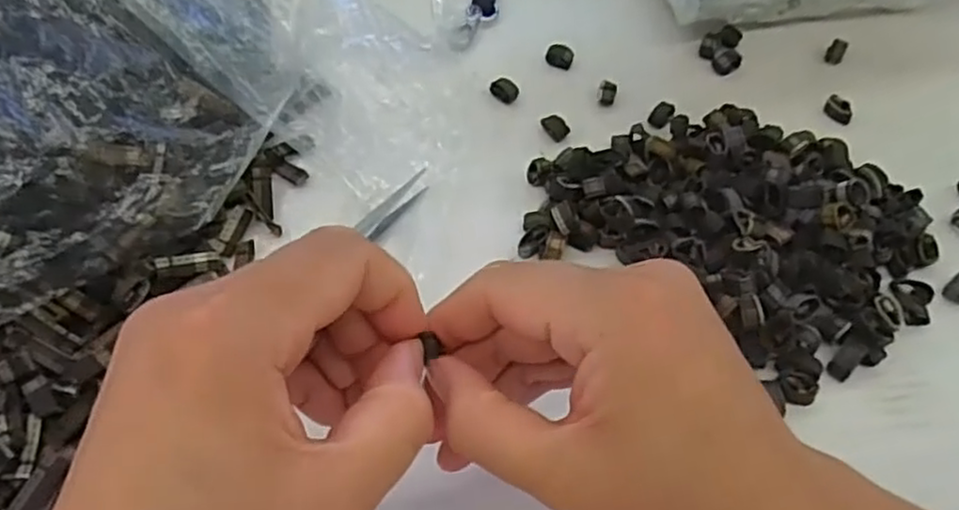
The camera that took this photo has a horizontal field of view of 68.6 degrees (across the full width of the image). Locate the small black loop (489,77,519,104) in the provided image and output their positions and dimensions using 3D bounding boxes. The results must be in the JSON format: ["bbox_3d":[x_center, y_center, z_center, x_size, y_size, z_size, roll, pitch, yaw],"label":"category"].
[{"bbox_3d":[0.015,-0.101,0.432,0.019,0.011,0.010,31,59,22],"label":"small black loop"}]

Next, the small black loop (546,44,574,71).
[{"bbox_3d":[0.052,-0.128,0.451,0.017,0.011,0.010,19,55,15],"label":"small black loop"}]

